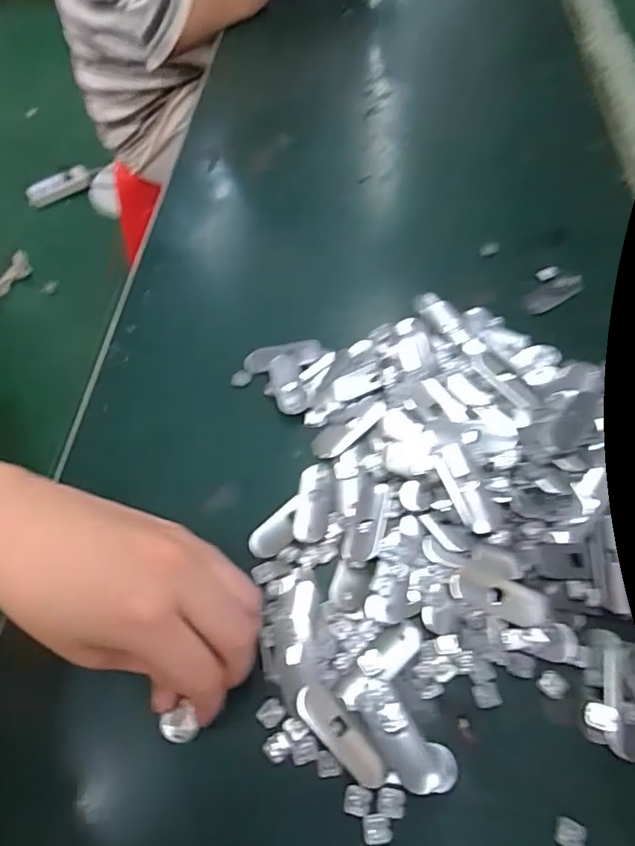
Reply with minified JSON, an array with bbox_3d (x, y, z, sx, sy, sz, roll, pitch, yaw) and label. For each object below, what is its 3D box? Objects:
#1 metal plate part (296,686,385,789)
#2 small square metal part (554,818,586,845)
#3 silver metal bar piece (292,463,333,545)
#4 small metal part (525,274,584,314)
[{"bbox_3d":[0.011,0.142,0.257,0.049,0.005,0.015,37,66,24],"label":"metal plate part"},{"bbox_3d":[0.105,0.171,0.233,0.012,0.004,0.010,16,59,14],"label":"small square metal part"},{"bbox_3d":[-0.002,0.045,0.323,0.019,0.006,0.049,4,57,7],"label":"silver metal bar piece"},{"bbox_3d":[0.172,-0.095,0.412,0.051,0.004,0.019,-28,59,-14],"label":"small metal part"}]

